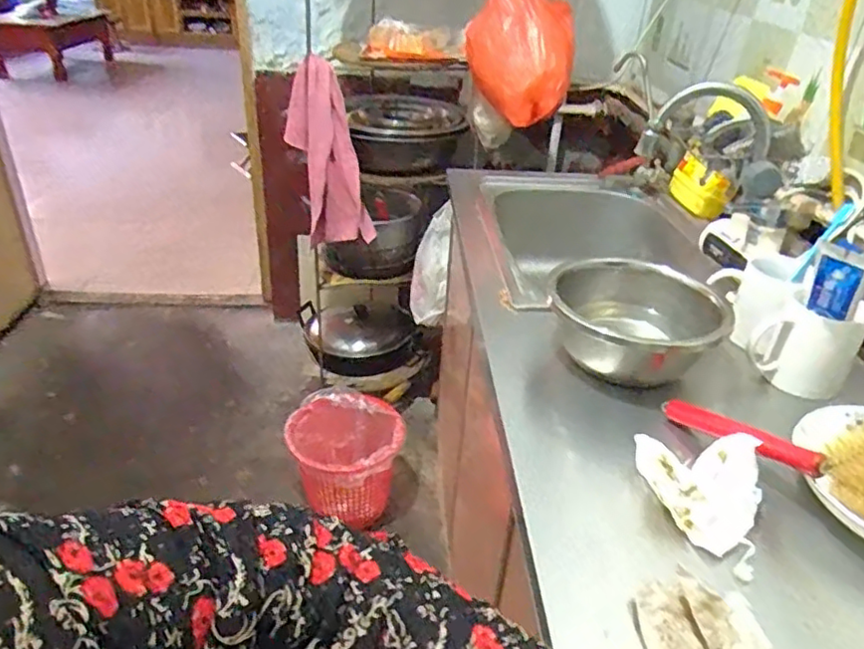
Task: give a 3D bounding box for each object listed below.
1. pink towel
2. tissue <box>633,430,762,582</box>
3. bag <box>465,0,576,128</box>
[{"bbox_3d":[-0.232,-0.379,1.404,0.106,0.398,0.177,-20,17,-33],"label":"pink towel"},{"bbox_3d":[0.211,0.132,0.505,0.095,0.050,0.099,12,33,14],"label":"tissue"},{"bbox_3d":[0.178,-0.562,1.281,0.218,0.257,0.224,6,32,4],"label":"bag"}]

